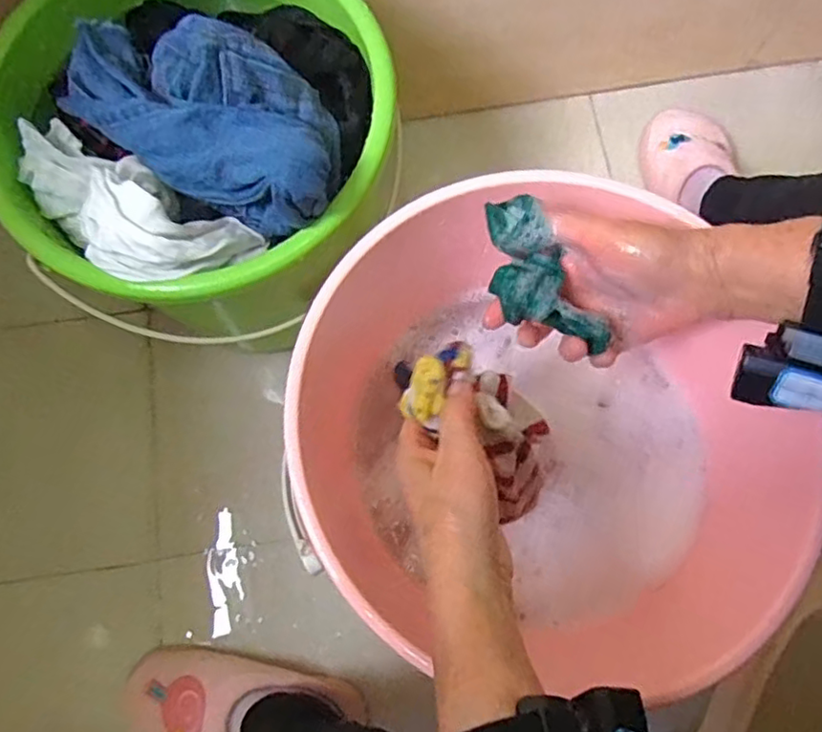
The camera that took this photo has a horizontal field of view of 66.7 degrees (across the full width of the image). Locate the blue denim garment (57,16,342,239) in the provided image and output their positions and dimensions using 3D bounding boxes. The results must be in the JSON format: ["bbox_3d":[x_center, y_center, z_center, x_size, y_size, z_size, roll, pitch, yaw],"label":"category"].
[{"bbox_3d":[-0.156,-0.187,0.466,0.224,0.081,0.120,17,75,6],"label":"blue denim garment"}]

